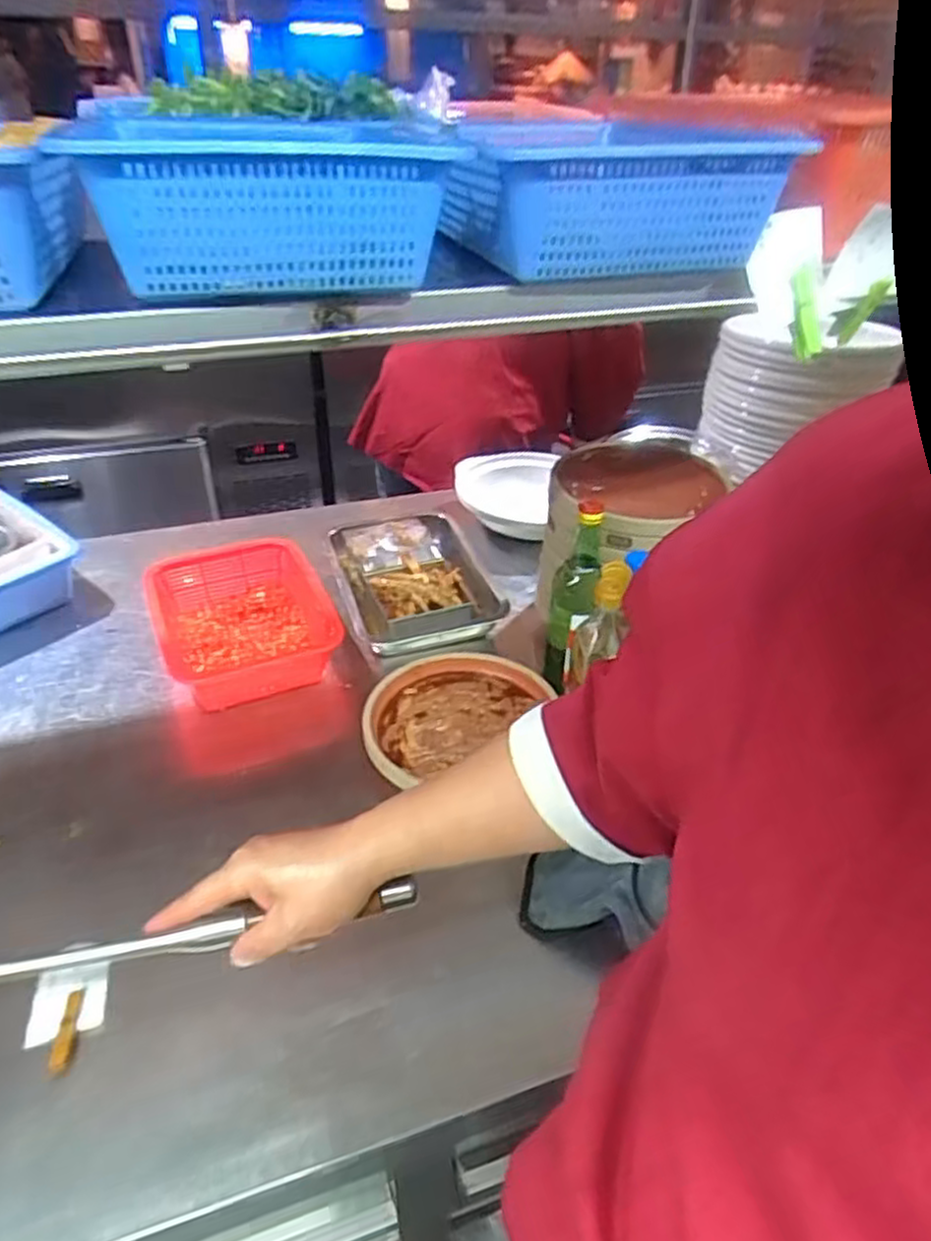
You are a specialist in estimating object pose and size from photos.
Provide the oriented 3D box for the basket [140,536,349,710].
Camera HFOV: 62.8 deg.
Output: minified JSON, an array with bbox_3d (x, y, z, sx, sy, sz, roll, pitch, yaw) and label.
[{"bbox_3d":[-0.297,-0.003,1.016,0.215,0.080,0.288,-15,39,-21],"label":"basket"}]

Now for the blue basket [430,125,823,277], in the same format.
[{"bbox_3d":[0.098,-0.291,0.518,0.203,0.082,0.129,-7,37,-11],"label":"blue basket"}]

